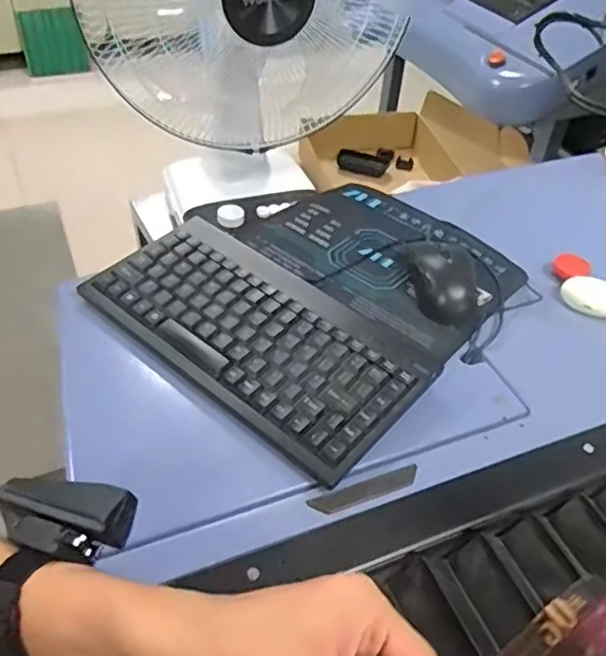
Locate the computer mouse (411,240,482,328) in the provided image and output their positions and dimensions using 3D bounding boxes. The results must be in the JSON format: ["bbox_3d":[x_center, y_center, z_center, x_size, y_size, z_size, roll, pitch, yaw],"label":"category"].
[{"bbox_3d":[0.140,-0.052,0.609,0.058,0.039,0.111,1,45,-5],"label":"computer mouse"}]

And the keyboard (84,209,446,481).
[{"bbox_3d":[-0.045,0.003,0.536,0.291,0.028,0.147,32,50,25],"label":"keyboard"}]

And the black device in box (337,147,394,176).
[{"bbox_3d":[0.136,-0.365,1.352,0.107,0.023,0.099,17,45,11],"label":"black device in box"}]

